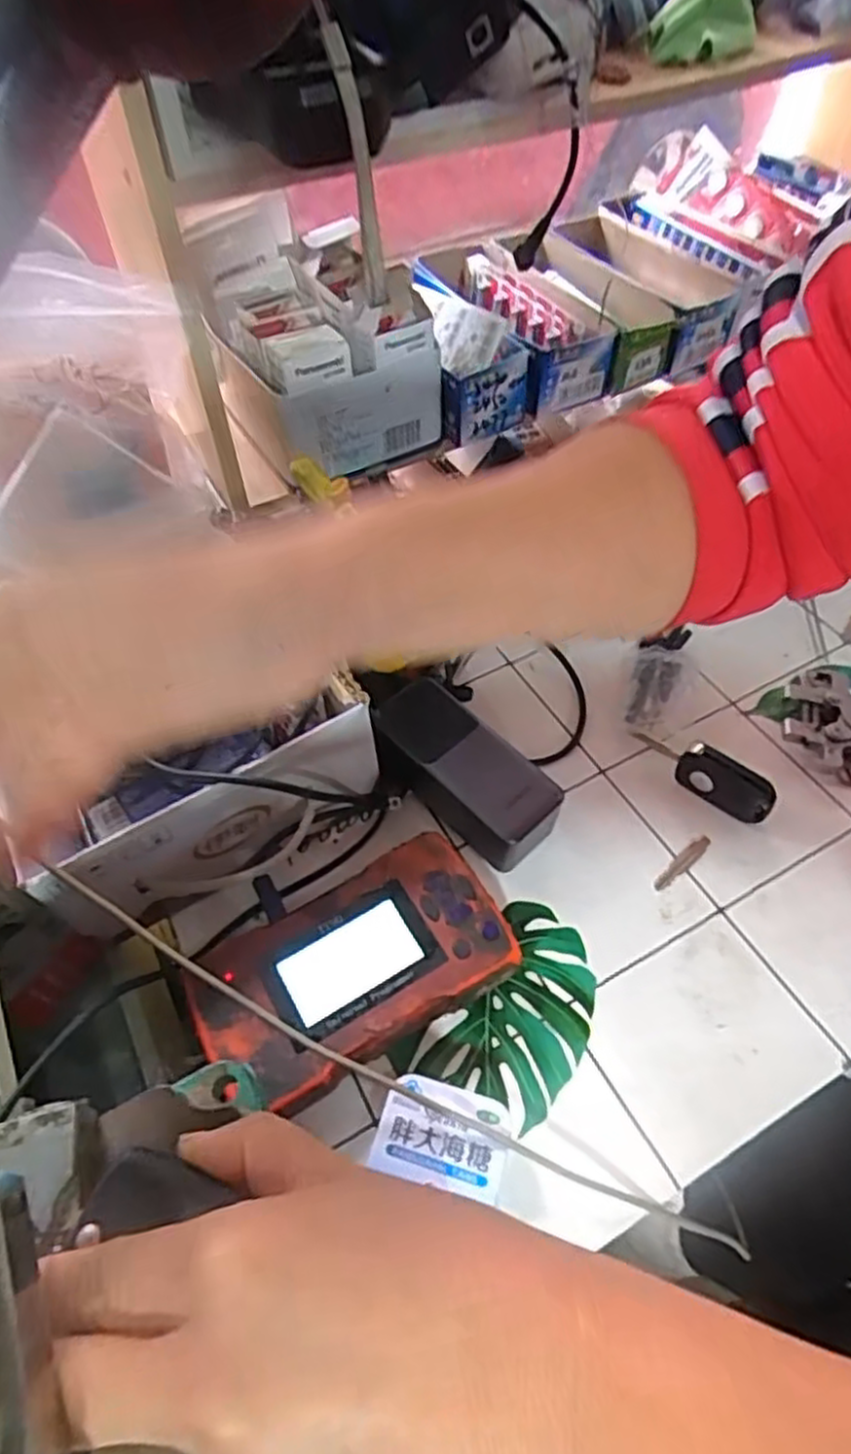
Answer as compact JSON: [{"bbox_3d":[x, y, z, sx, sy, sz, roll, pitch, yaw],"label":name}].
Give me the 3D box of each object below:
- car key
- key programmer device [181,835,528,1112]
[{"bbox_3d":[0.184,0.032,0.495,0.092,0.038,0.015,31,61,23],"label":"car key"},{"bbox_3d":[-0.045,0.134,0.432,0.168,0.039,0.113,-27,57,-16],"label":"key programmer device"}]

